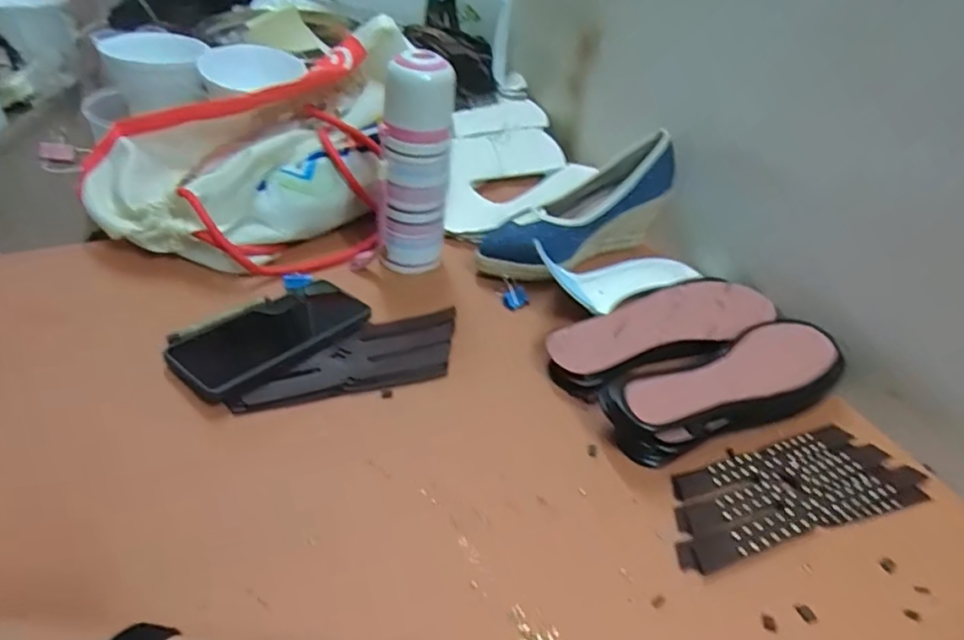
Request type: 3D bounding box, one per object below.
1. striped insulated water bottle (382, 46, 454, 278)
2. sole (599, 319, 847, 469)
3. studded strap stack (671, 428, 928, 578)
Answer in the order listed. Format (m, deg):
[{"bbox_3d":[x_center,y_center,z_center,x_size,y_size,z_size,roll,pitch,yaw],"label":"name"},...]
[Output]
[{"bbox_3d":[-0.064,-0.151,0.598,0.066,0.204,0.060,4,40,-4],"label":"striped insulated water bottle"},{"bbox_3d":[0.205,0.056,0.511,0.226,0.044,0.071,-13,44,-22],"label":"sole"},{"bbox_3d":[0.235,0.127,0.462,0.217,0.006,0.074,-8,42,-19],"label":"studded strap stack"}]

